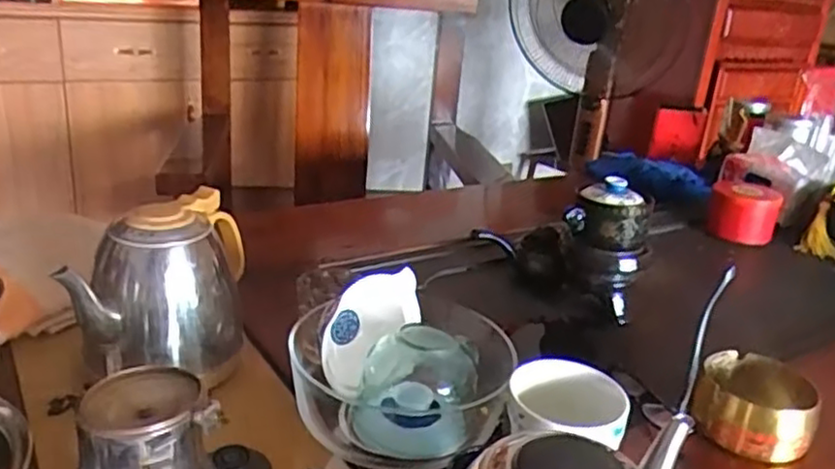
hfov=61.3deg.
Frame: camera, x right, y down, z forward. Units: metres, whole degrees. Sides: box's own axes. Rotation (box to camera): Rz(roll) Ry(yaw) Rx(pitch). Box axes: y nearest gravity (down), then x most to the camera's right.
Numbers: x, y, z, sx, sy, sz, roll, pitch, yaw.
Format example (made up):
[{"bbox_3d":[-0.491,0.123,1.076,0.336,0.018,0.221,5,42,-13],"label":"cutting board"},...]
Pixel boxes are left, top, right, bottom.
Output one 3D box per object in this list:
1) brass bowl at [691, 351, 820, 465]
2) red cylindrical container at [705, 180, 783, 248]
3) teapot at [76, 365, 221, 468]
[{"bbox_3d":[0.293,0.149,0.615,0.093,0.054,0.094,17,23,26],"label":"brass bowl"},{"bbox_3d":[0.517,-0.036,1.119,0.102,0.065,0.106,15,22,21],"label":"red cylindrical container"},{"bbox_3d":[-0.163,0.152,0.422,0.083,0.107,0.096,-2,22,-21],"label":"teapot"}]

